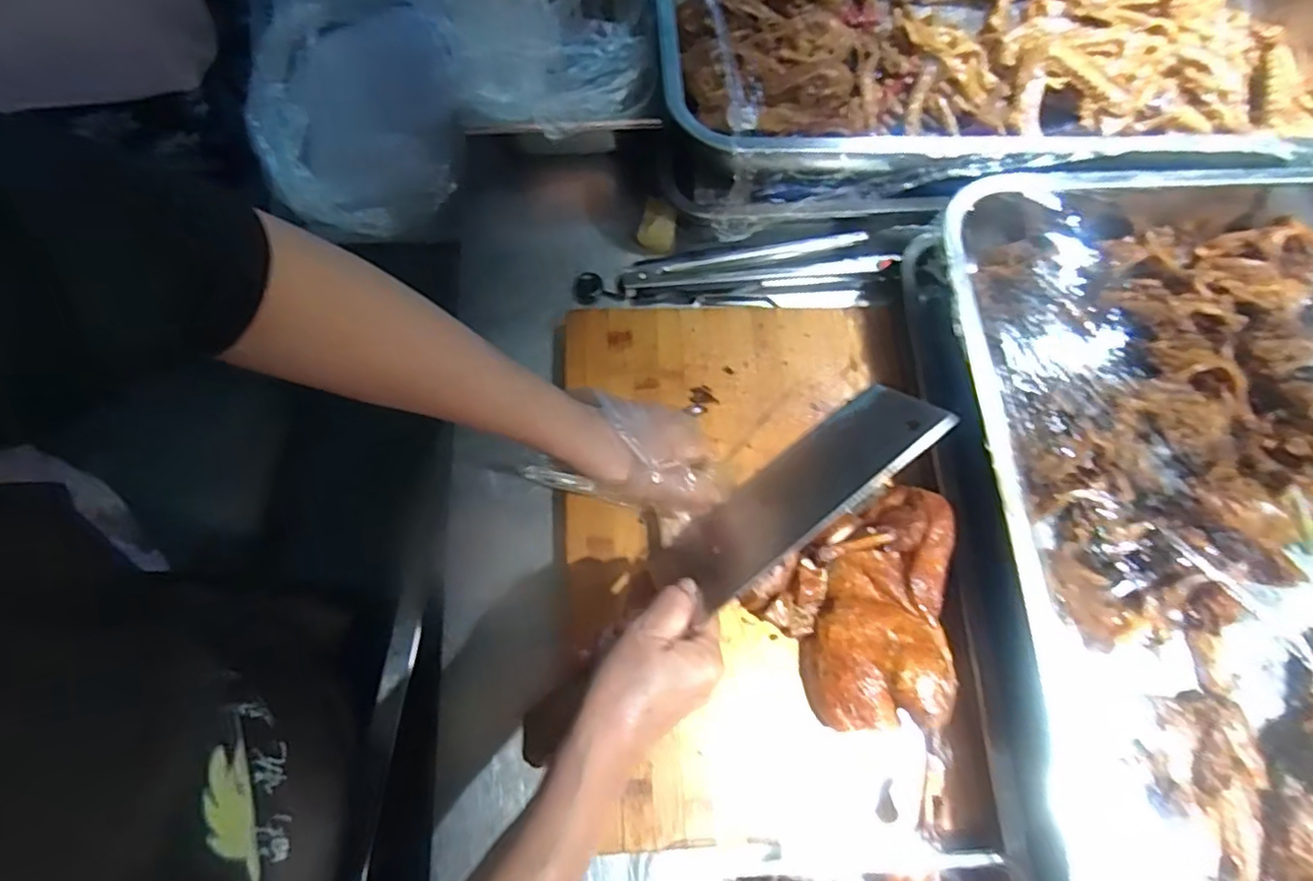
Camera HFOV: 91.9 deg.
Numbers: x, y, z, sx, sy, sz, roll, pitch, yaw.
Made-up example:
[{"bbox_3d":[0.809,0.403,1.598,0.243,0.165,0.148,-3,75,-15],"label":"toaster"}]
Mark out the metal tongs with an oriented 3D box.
[{"bbox_3d":[0.064,-0.138,0.535,0.257,0.026,0.048,-4,72,-2],"label":"metal tongs"}]

